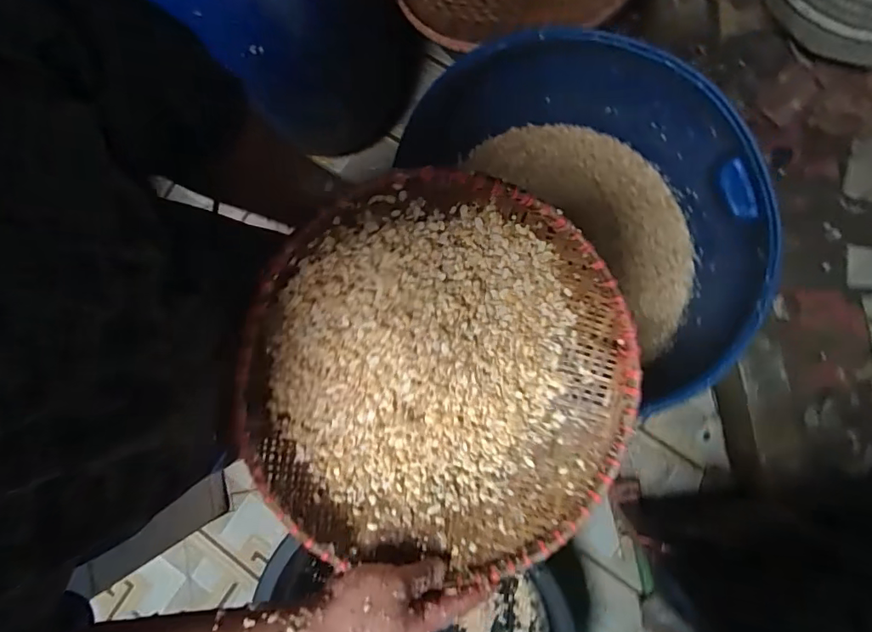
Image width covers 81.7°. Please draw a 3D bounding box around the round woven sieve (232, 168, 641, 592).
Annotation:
[{"bbox_3d":[0.011,0.064,0.478,0.356,0.067,0.359,-3,100,-15],"label":"round woven sieve"}]

